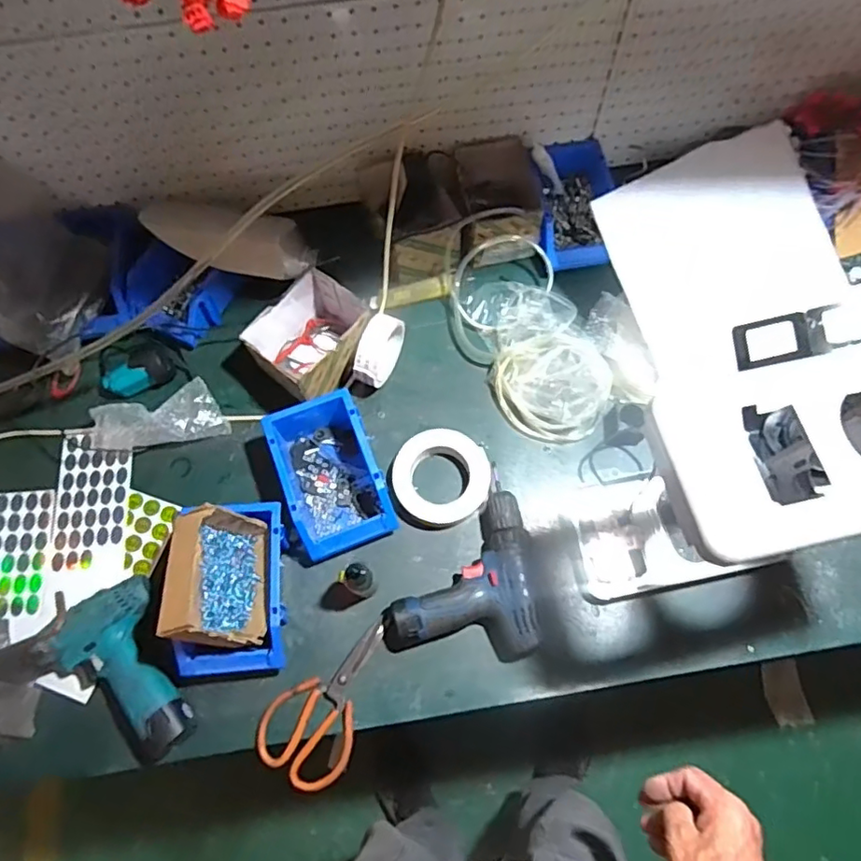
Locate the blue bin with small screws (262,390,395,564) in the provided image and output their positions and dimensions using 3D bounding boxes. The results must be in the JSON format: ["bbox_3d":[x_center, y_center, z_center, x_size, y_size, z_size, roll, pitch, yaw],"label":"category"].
[{"bbox_3d":[-0.125,0.056,0.737,0.117,0.074,0.186,-20,70,-6],"label":"blue bin with small screws"}]

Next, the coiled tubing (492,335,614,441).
[{"bbox_3d":[0.161,-0.061,0.798,0.157,0.052,0.138,18,70,8],"label":"coiled tubing"}]

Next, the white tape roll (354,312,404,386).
[{"bbox_3d":[-0.069,-0.109,0.799,0.033,0.093,0.097,22,71,10],"label":"white tape roll"}]

